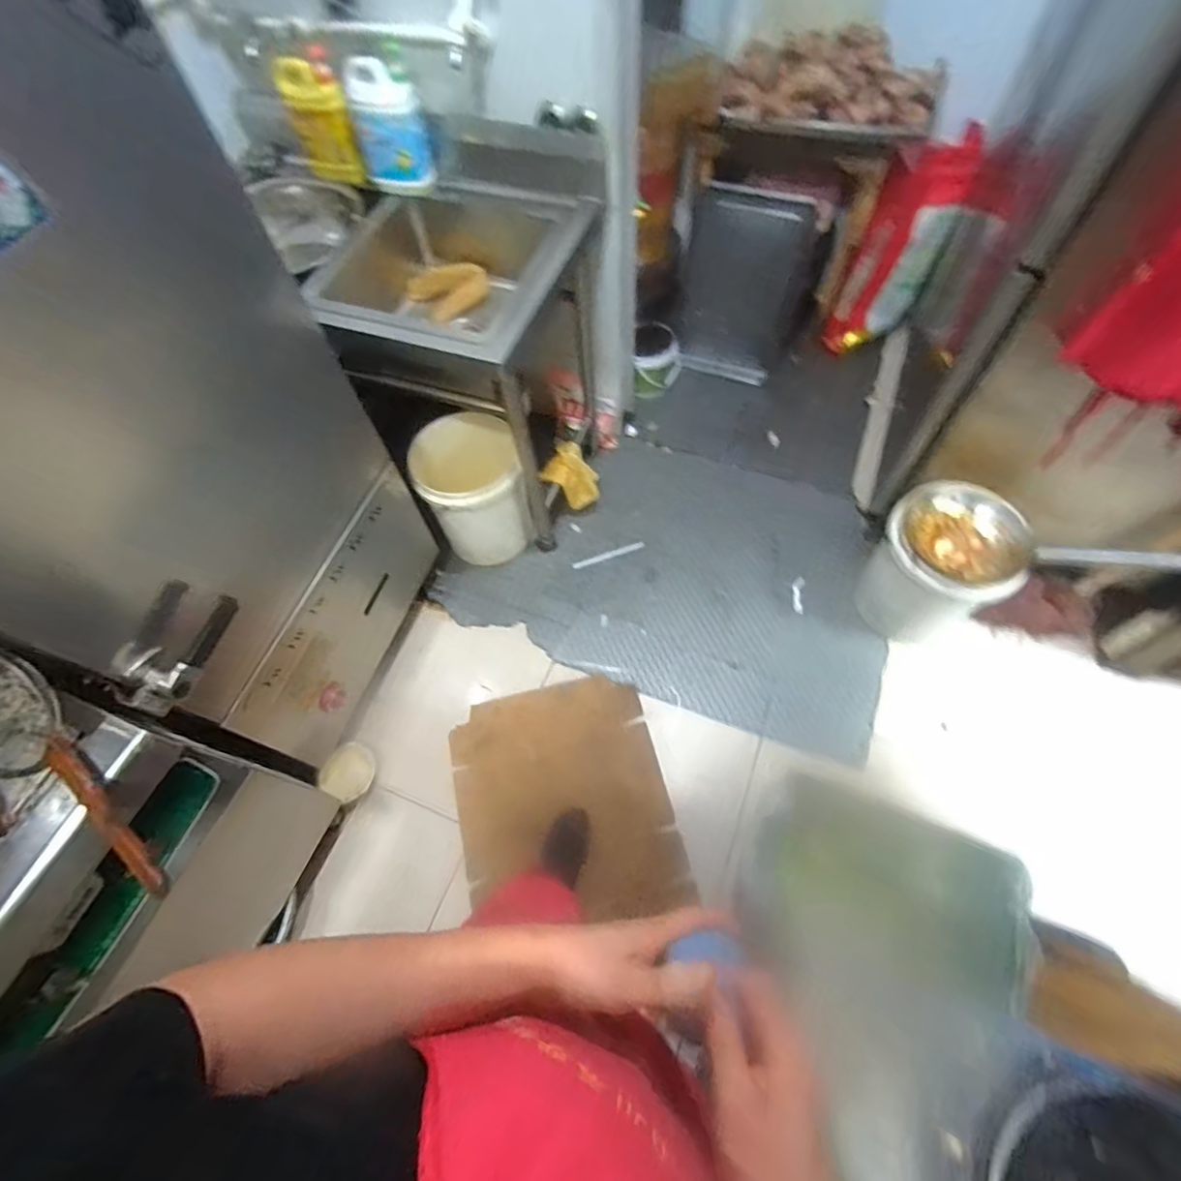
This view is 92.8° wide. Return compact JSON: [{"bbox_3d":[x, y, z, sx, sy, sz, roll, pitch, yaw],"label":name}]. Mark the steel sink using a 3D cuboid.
[{"bbox_3d":[-0.279,-0.590,1.497,0.515,0.800,0.649,13,63,10],"label":"steel sink"}]

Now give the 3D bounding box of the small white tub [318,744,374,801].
[{"bbox_3d":[-0.612,0.462,1.434,0.131,0.084,0.126,-1,61,2],"label":"small white tub"}]

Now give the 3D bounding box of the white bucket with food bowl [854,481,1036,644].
[{"bbox_3d":[0.868,-0.050,1.447,0.256,0.376,0.286,-3,61,2],"label":"white bucket with food bowl"}]

